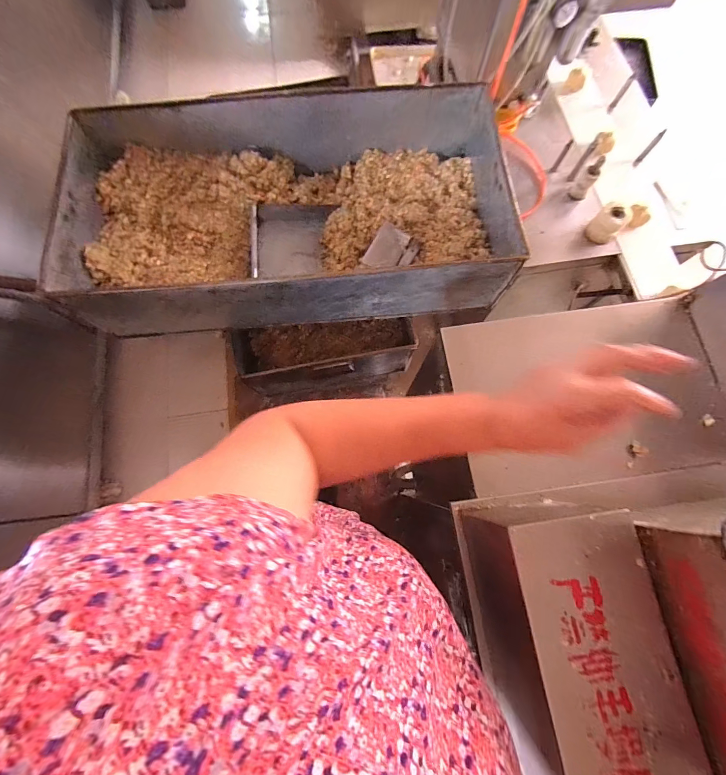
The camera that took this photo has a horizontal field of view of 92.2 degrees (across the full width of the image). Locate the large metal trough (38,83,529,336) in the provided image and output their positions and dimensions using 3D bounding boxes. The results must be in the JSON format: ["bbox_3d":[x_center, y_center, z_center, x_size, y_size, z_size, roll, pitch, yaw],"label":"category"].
[{"bbox_3d":[-0.165,-0.393,0.790,0.919,0.191,0.481,-3,76,-1],"label":"large metal trough"}]

